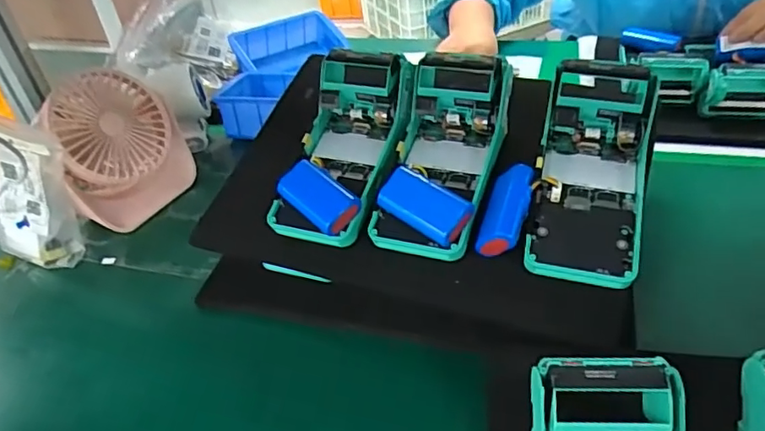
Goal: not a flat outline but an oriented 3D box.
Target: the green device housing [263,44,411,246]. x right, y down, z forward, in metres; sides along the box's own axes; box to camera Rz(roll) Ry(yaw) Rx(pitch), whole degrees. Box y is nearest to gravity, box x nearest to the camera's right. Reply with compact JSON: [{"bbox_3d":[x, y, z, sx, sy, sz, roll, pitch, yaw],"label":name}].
[{"bbox_3d":[-0.030,-0.052,0.470,0.083,0.064,0.169,11,69,13],"label":"green device housing"}]

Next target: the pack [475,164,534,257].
[{"bbox_3d":[0.089,-0.004,0.408,0.016,0.032,0.072,32,59,-17],"label":"pack"}]

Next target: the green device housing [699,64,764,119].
[{"bbox_3d":[0.385,-0.131,0.595,0.080,0.067,0.034,1,40,1],"label":"green device housing"}]

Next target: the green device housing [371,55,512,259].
[{"bbox_3d":[0.049,-0.046,0.443,0.081,0.059,0.172,12,68,14],"label":"green device housing"}]

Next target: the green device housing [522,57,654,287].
[{"bbox_3d":[0.152,-0.032,0.410,0.077,0.051,0.174,11,67,13],"label":"green device housing"}]

